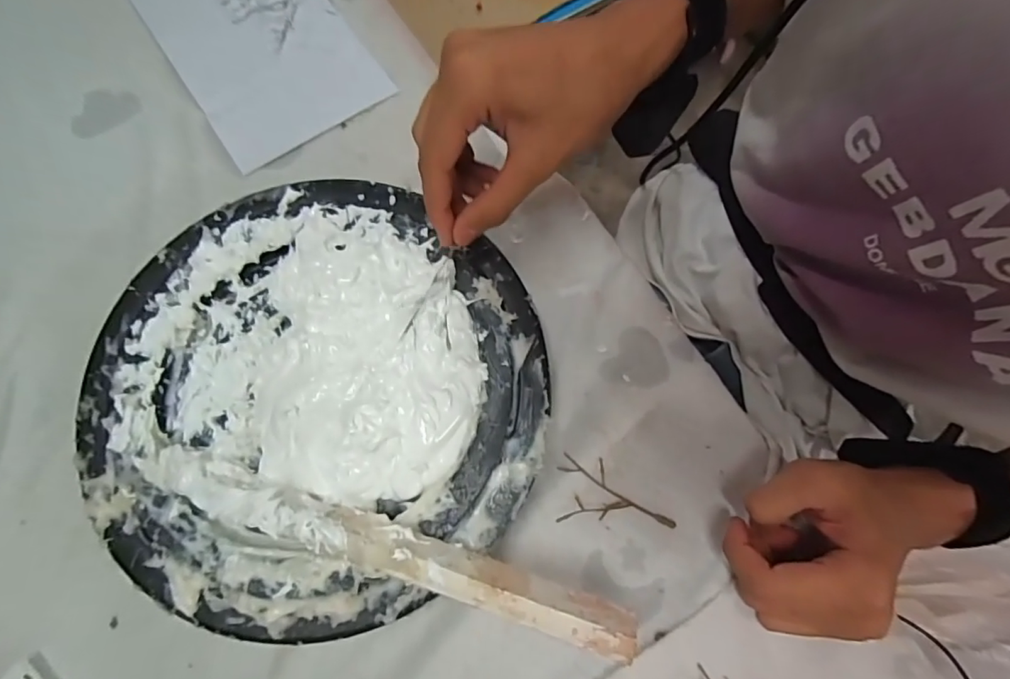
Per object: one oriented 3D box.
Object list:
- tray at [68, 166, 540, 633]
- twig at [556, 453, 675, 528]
[{"bbox_3d":[-0.111,0.030,0.314,0.260,0.052,0.263,-11,74,-5],"label":"tray"},{"bbox_3d":[0.071,0.096,0.315,0.076,0.018,0.040,4,73,-1],"label":"twig"}]

